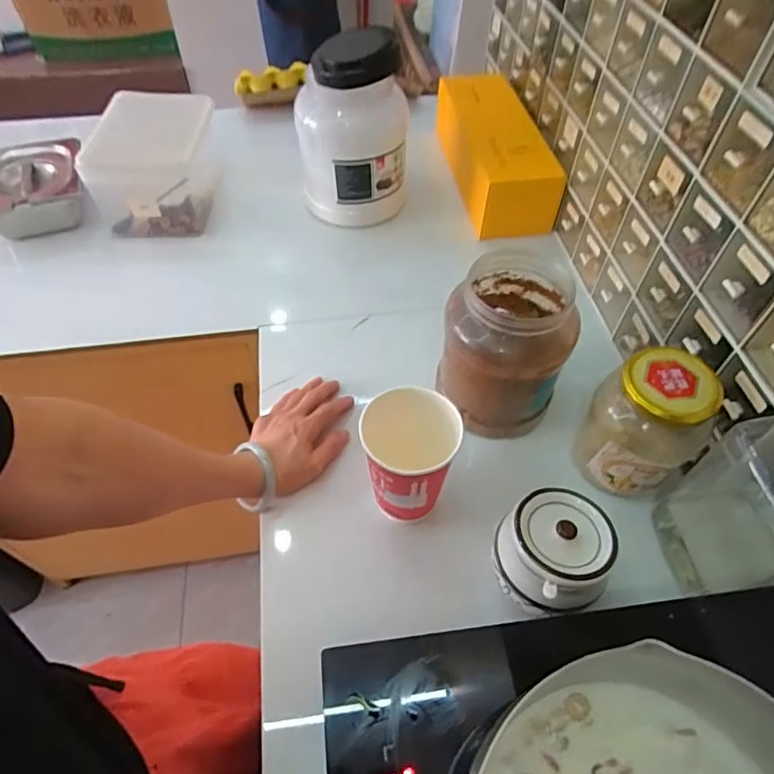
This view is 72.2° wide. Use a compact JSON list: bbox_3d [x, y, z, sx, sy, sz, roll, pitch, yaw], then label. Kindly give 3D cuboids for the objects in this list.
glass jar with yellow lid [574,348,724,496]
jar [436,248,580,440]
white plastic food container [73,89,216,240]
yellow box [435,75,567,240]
[{"bbox_3d":[0.248,0.041,0.517,0.085,0.138,0.097,-37,62,-25],"label":"glass jar with yellow lid"},{"bbox_3d":[0.123,-0.043,0.577,0.121,0.177,0.140,2,53,0],"label":"jar"},{"bbox_3d":[-0.359,-0.352,0.847,0.161,0.150,0.225,-4,53,-5],"label":"white plastic food container"},{"bbox_3d":[0.172,-0.400,0.868,0.129,0.103,0.334,-6,53,-6],"label":"yellow box"}]

